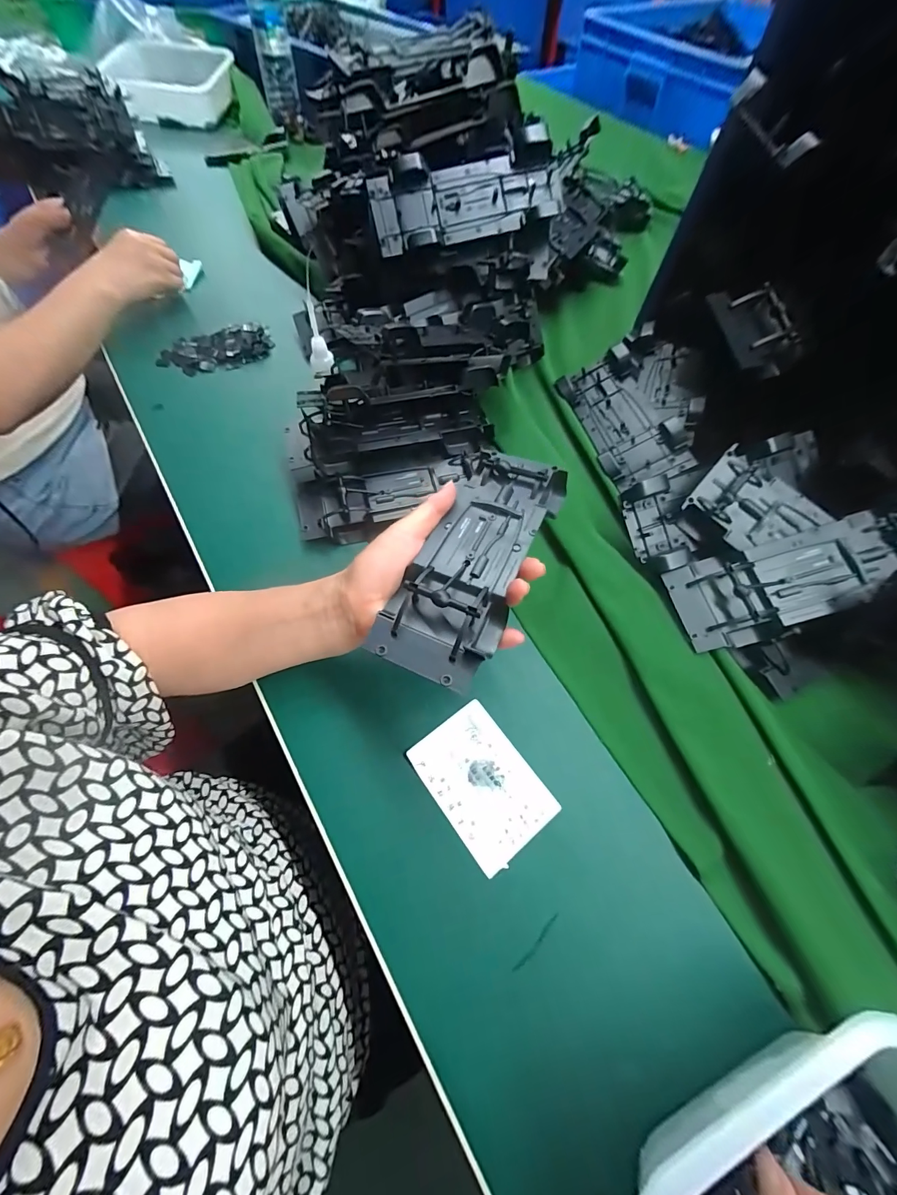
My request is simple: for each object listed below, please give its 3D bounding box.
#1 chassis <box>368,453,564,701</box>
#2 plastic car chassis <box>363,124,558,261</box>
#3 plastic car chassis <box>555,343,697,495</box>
[{"bbox_3d":[0.020,-0.032,0.273,0.072,0.031,0.188,24,65,11],"label":"chassis"},{"bbox_3d":[0.019,-0.403,0.400,0.192,0.035,0.082,-10,101,-4],"label":"plastic car chassis"},{"bbox_3d":[0.193,-0.196,0.436,0.079,0.032,0.186,-25,60,19],"label":"plastic car chassis"}]

